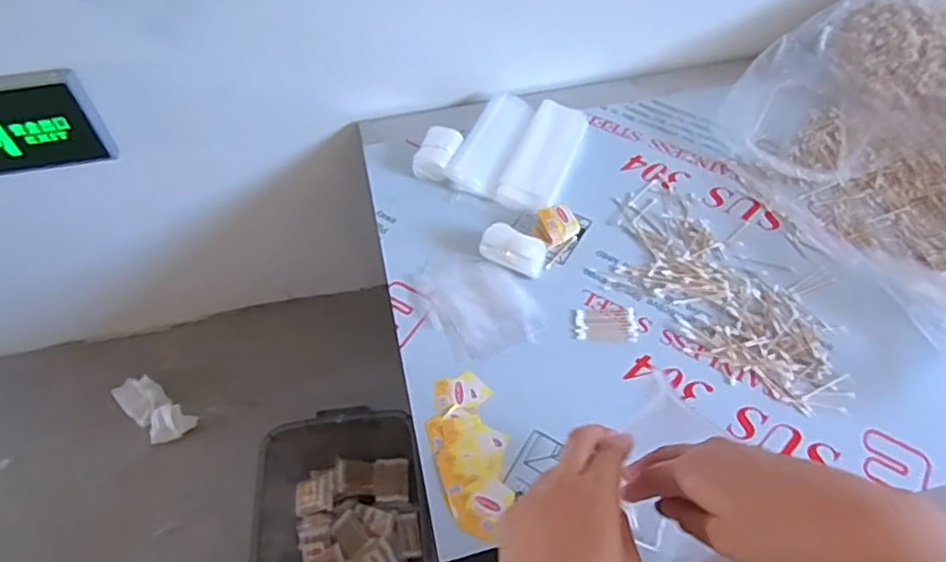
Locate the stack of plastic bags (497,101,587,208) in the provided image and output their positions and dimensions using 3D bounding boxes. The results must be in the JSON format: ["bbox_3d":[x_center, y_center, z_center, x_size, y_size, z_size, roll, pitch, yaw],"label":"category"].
[{"bbox_3d":[0.107,-0.189,0.940,0.078,0.017,0.210,17,57,13],"label":"stack of plastic bags"}]

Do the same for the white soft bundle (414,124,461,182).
[{"bbox_3d":[-0.051,-0.189,0.928,0.054,0.029,0.087,16,57,12],"label":"white soft bundle"}]

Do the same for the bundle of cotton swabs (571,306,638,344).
[{"bbox_3d":[0.163,0.055,0.786,0.080,0.004,0.046,0,55,1],"label":"bundle of cotton swabs"}]

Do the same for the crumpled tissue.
[{"bbox_3d":[-0.612,0.247,1.206,0.160,0.023,0.078,35,62,7],"label":"crumpled tissue"}]

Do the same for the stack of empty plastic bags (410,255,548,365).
[{"bbox_3d":[0.003,0.026,0.815,0.127,0.015,0.164,-31,60,-19],"label":"stack of empty plastic bags"}]

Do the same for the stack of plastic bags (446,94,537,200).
[{"bbox_3d":[0.028,-0.209,0.940,0.075,0.029,0.188,17,57,13],"label":"stack of plastic bags"}]

